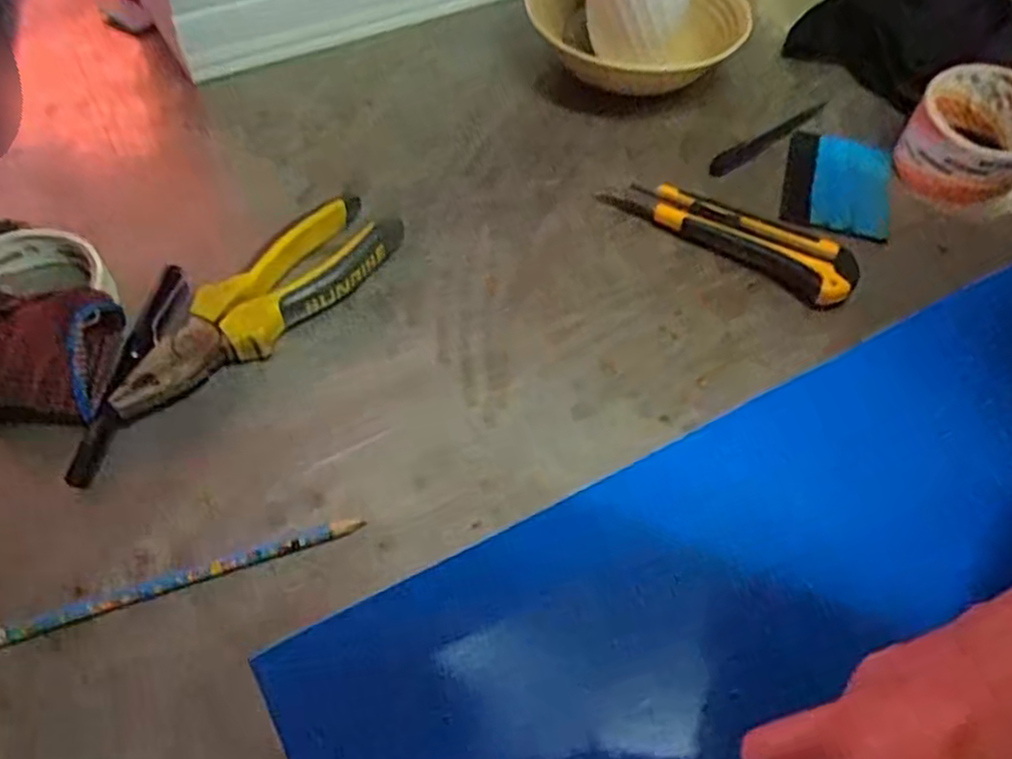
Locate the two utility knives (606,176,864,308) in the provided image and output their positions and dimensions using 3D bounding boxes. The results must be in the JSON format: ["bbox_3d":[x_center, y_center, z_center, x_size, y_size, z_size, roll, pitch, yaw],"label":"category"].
[{"bbox_3d":[0.142,-0.093,0.491,0.163,0.020,0.038,28,59,15],"label":"two utility knives"}]

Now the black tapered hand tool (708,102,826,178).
[{"bbox_3d":[0.193,-0.180,0.570,0.121,0.006,0.017,-33,63,-22],"label":"black tapered hand tool"}]

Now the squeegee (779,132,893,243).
[{"bbox_3d":[0.237,-0.142,0.544,0.070,0.004,0.103,16,57,8],"label":"squeegee"}]

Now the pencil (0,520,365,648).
[{"bbox_3d":[-0.152,0.092,0.352,0.170,0.005,0.009,-17,58,-14],"label":"pencil"}]

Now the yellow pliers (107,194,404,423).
[{"bbox_3d":[-0.137,-0.044,0.436,0.051,0.024,0.187,32,60,18],"label":"yellow pliers"}]

